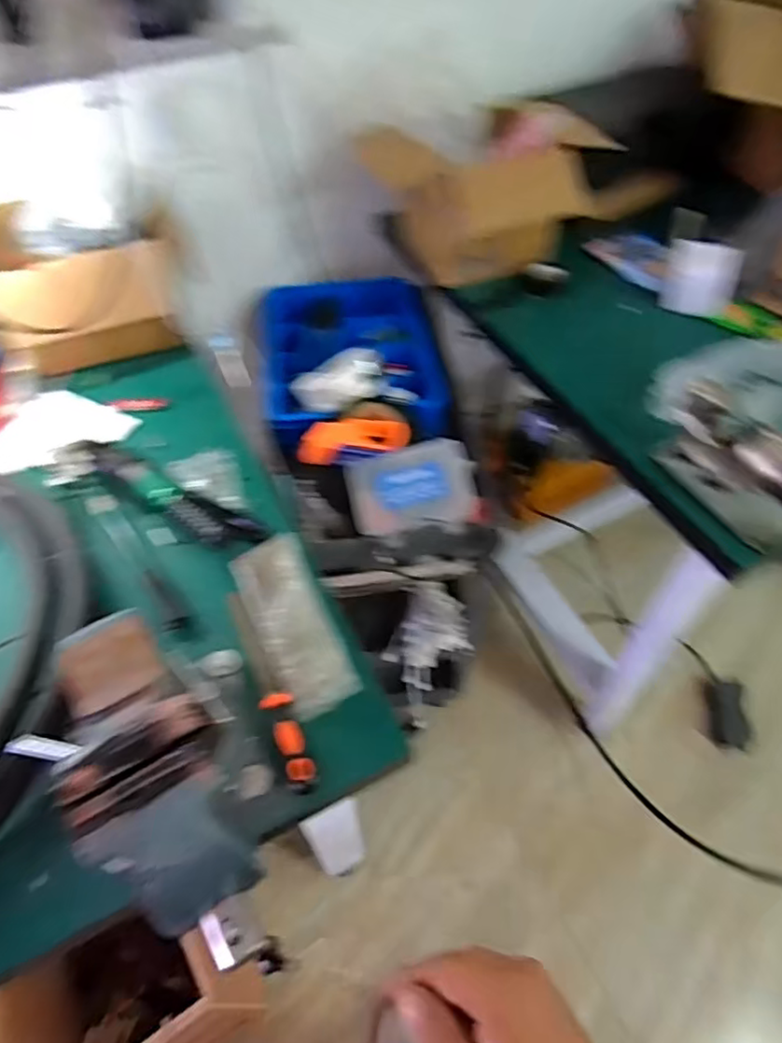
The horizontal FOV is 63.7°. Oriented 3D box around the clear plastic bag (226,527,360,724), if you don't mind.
[{"bbox_3d":[-0.117,0.114,0.725,0.095,0.015,0.231,-20,55,-13],"label":"clear plastic bag"}]

